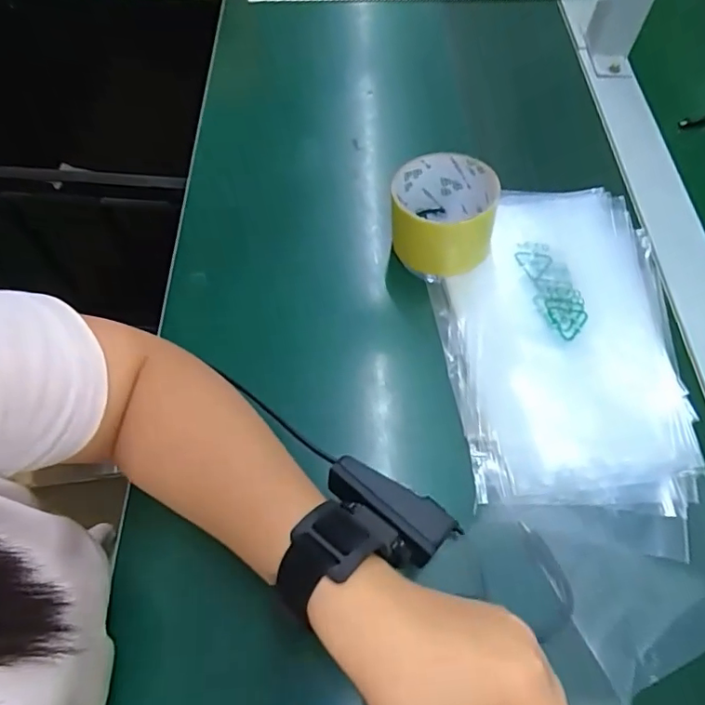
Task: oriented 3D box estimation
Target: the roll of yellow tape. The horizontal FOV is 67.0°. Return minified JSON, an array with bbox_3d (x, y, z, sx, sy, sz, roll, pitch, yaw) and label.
[{"bbox_3d":[0.071,-0.112,0.423,0.074,0.055,0.084,5,62,2],"label":"roll of yellow tape"}]

